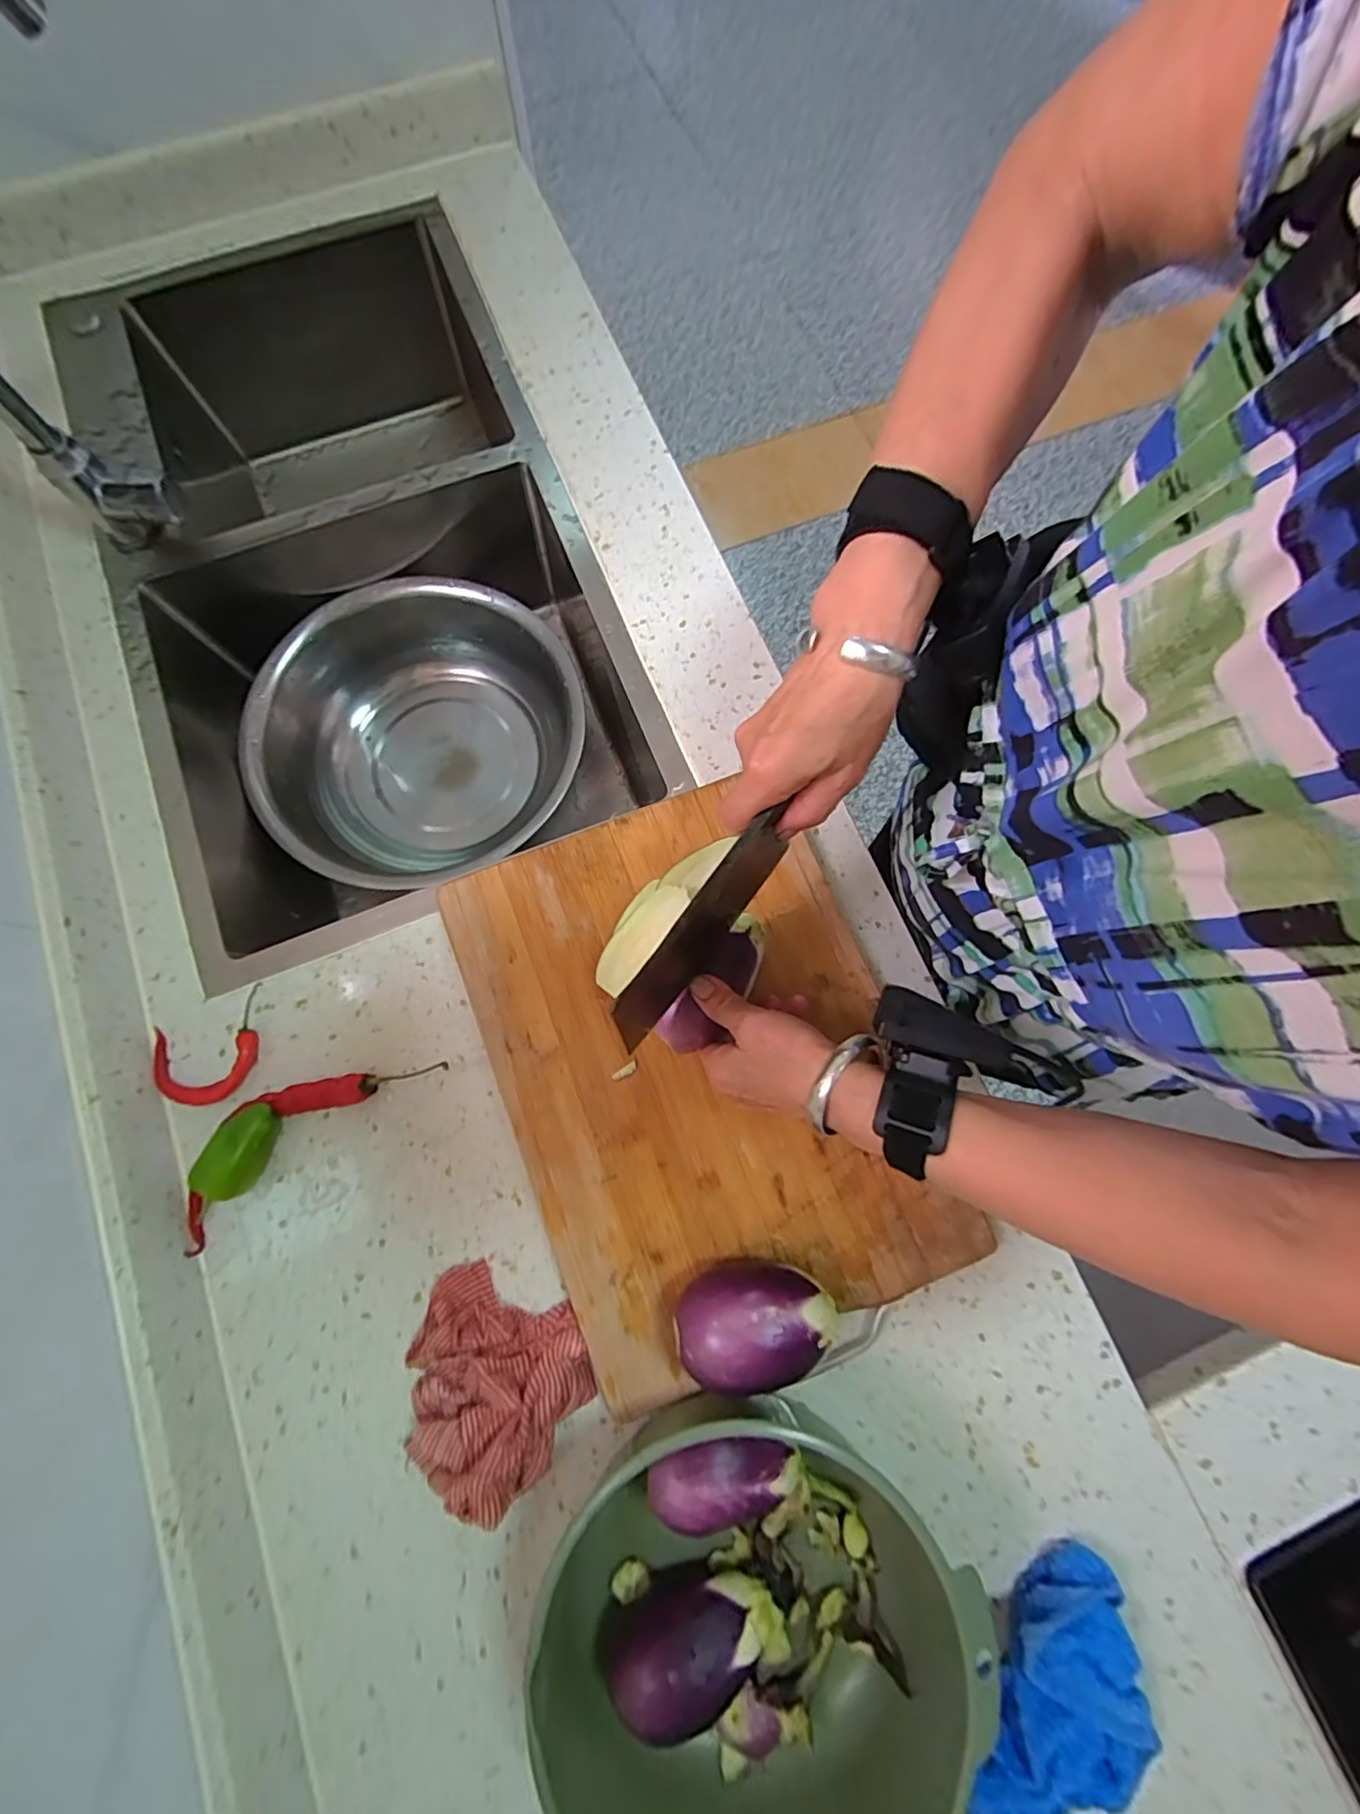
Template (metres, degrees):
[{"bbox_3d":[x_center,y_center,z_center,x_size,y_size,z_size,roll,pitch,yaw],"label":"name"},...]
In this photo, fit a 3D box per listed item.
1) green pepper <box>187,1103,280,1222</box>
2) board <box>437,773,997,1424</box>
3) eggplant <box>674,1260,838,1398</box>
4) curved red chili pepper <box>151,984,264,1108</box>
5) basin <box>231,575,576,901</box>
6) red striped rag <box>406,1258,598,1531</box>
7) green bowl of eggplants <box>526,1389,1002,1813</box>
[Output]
[{"bbox_3d":[-0.313,0.174,0.435,0.039,0.038,0.070,17,78,4],"label":"green pepper"},{"bbox_3d":[0.013,0.111,0.460,0.284,0.022,0.387,-22,78,-5],"label":"board"},{"bbox_3d":[0.047,0.258,0.385,0.098,0.066,0.060,-10,77,-2],"label":"eggplant"},{"bbox_3d":[-0.354,0.110,0.462,0.087,0.013,0.071,-23,78,-5],"label":"curved red chili pepper"},{"bbox_3d":[-0.278,-0.177,0.671,0.318,0.097,0.332,0,77,0],"label":"basin"},{"bbox_3d":[-0.128,0.312,0.401,0.121,0.043,0.111,32,79,7],"label":"red striped rag"},{"bbox_3d":[0.043,0.410,0.356,0.232,0.093,0.220,0,77,0],"label":"green bowl of eggplants"}]

